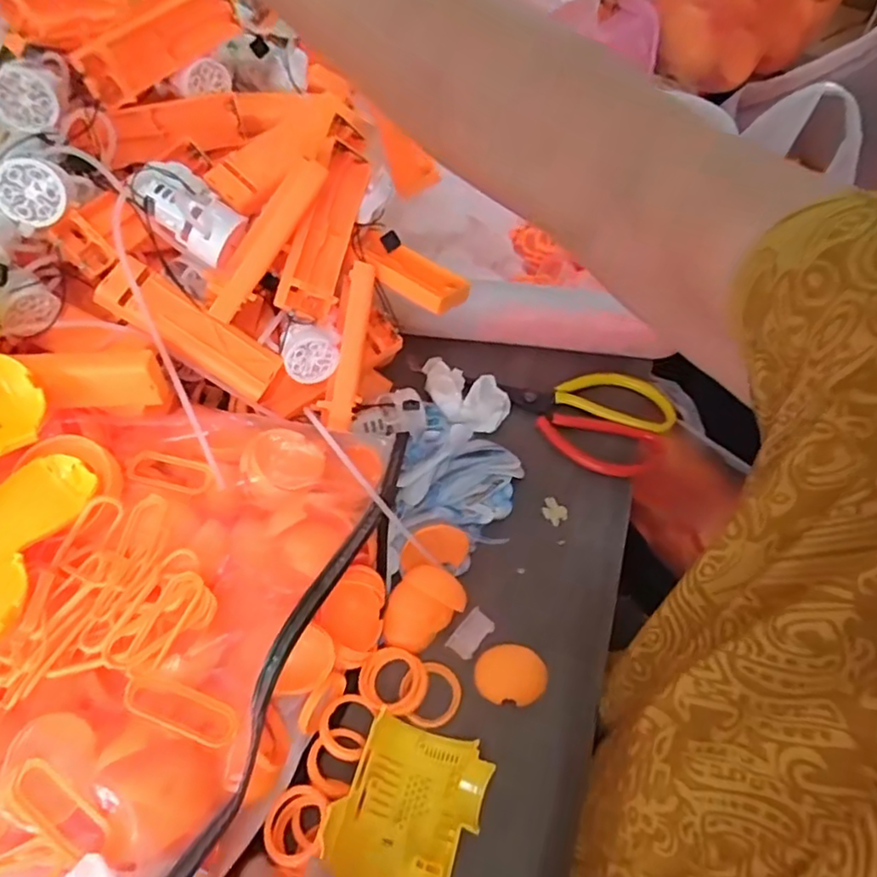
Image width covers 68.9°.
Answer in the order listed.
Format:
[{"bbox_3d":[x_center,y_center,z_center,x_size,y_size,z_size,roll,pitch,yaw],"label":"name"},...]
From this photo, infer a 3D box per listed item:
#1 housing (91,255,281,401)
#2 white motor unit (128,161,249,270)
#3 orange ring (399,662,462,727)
[{"bbox_3d":[-0.151,-0.066,0.391,0.108,0.021,0.029,34,53,-20],"label":"housing"},{"bbox_3d":[-0.151,-0.137,0.388,0.064,0.033,0.038,44,24,3],"label":"white motor unit"},{"bbox_3d":[-0.004,0.147,0.366,0.035,0.006,0.034,1,55,-1],"label":"orange ring"}]

